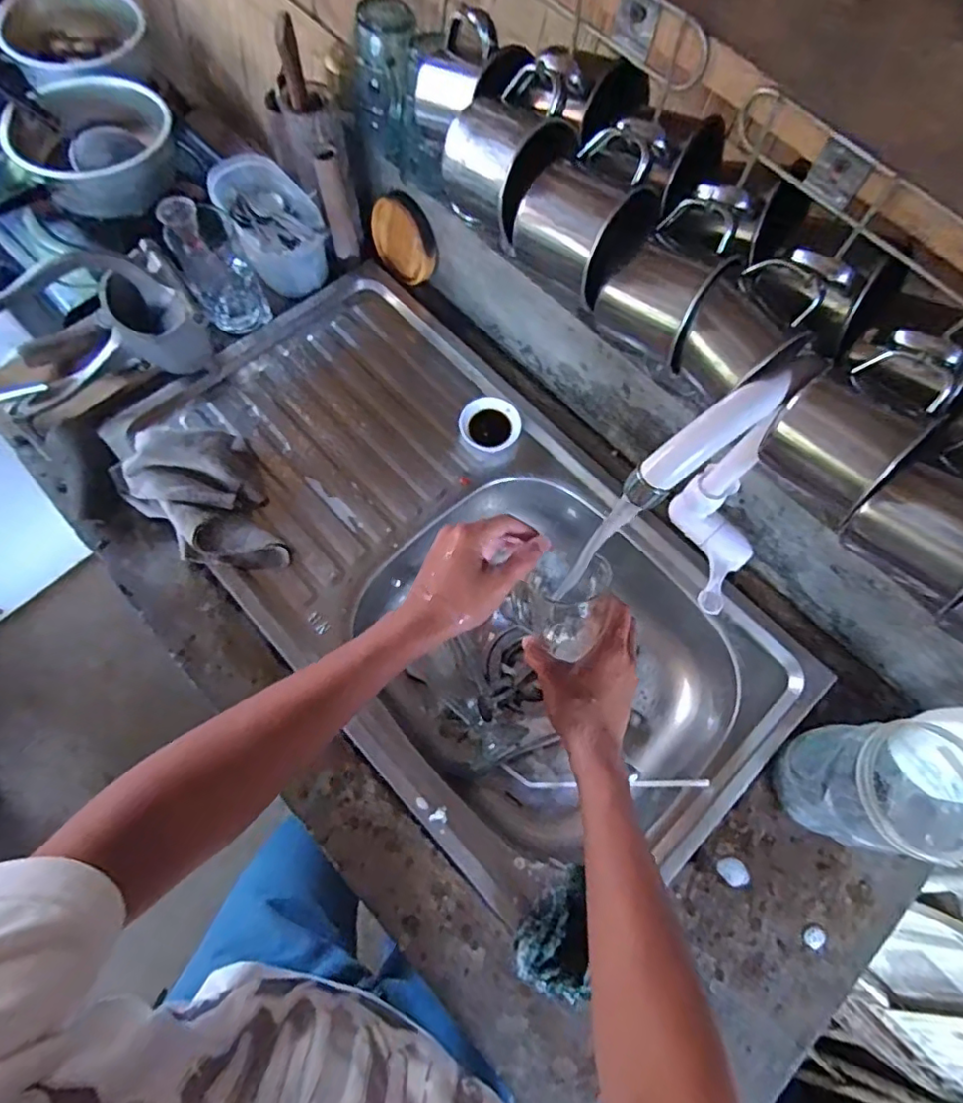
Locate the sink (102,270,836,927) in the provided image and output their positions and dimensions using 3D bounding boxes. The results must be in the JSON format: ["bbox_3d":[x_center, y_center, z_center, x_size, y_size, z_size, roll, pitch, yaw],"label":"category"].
[{"bbox_3d":[-0.035,0.015,0.690,0.396,0.138,0.740,-39,77,-14],"label":"sink"}]

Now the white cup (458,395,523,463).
[{"bbox_3d":[0.010,-0.145,0.693,0.073,0.034,0.075,1,71,-2],"label":"white cup"}]

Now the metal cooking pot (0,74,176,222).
[{"bbox_3d":[-0.504,-0.529,0.759,0.184,0.076,0.180,-42,77,-14],"label":"metal cooking pot"}]

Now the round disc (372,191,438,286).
[{"bbox_3d":[-0.098,-0.397,0.729,0.104,0.102,0.016,44,55,8],"label":"round disc"}]

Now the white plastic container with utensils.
[{"bbox_3d":[-0.267,-0.416,0.734,0.099,0.084,0.191,-31,75,-12],"label":"white plastic container with utensils"}]

